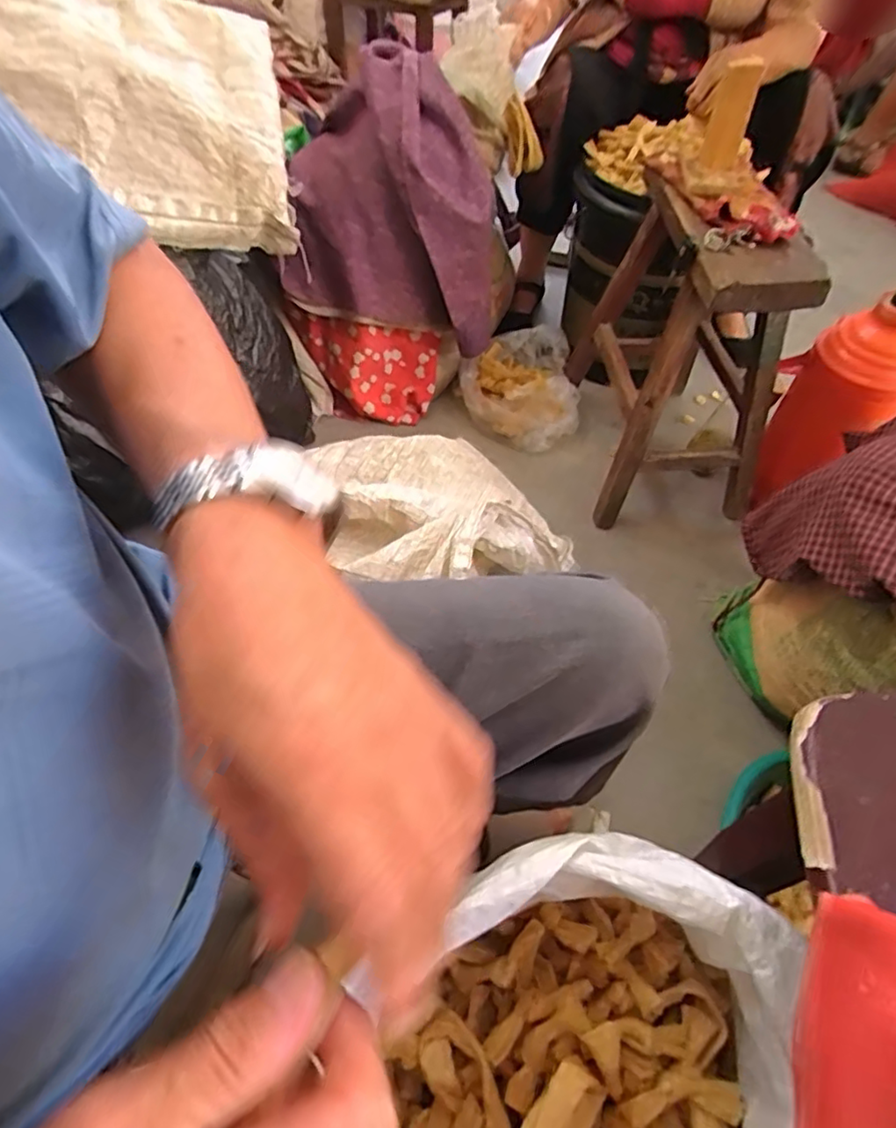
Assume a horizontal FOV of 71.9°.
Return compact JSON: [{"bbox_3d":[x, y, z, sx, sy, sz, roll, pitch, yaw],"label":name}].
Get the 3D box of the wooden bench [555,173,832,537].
[{"bbox_3d":[0.383,-0.328,0.991,0.275,0.443,0.438,2,53,0],"label":"wooden bench"}]

